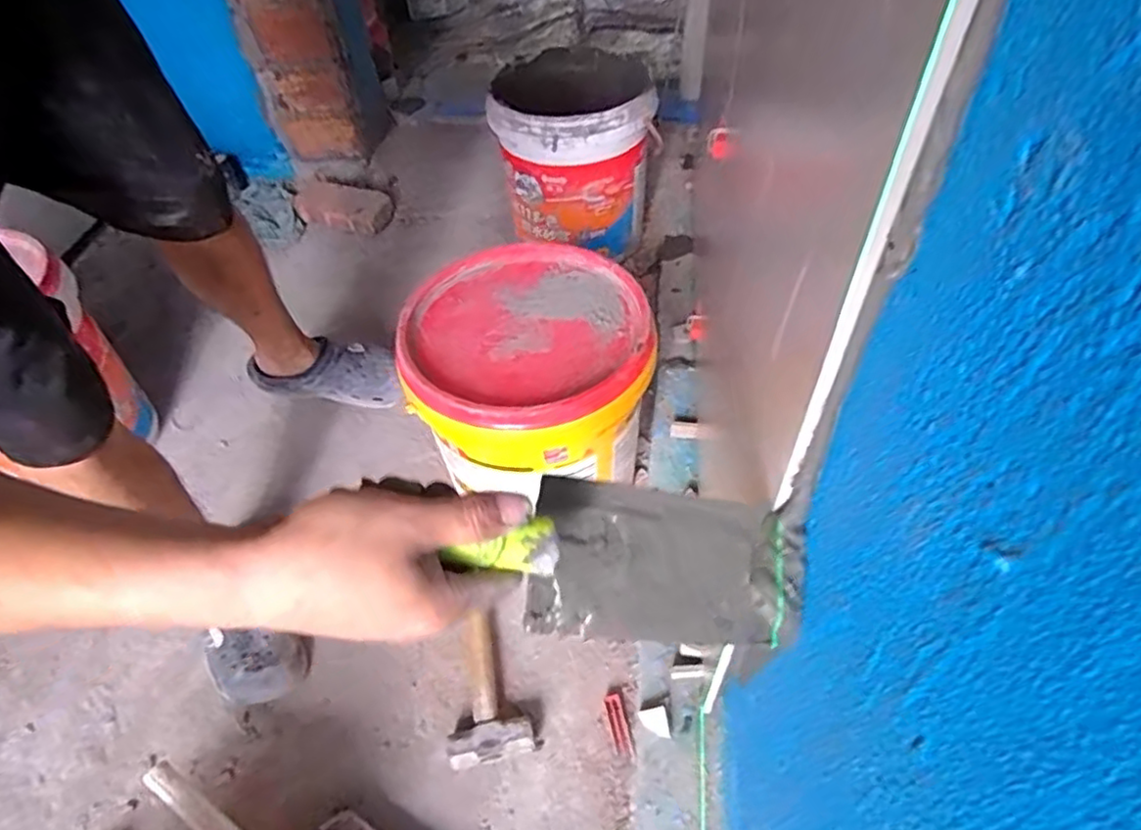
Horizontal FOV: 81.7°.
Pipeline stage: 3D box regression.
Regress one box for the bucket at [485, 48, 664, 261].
[{"bbox_3d":[0.013,-0.524,1.334,0.293,0.283,0.283,6,49,9],"label":"bucket"}]

